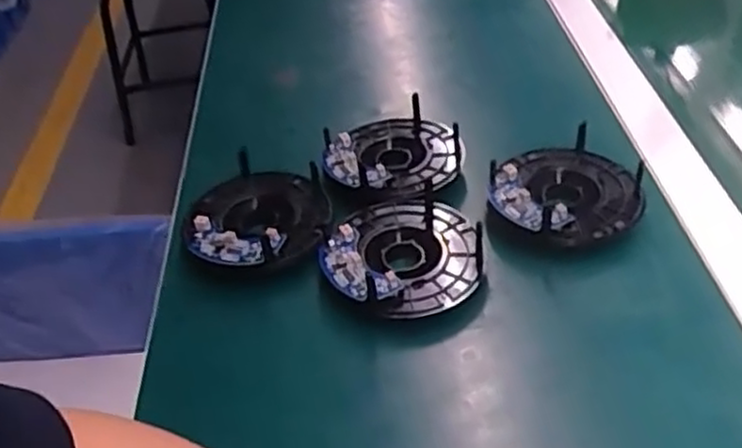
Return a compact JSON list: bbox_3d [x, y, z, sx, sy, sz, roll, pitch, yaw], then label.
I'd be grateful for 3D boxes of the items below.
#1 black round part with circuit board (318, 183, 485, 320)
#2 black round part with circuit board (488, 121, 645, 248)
[{"bbox_3d":[0.018,0.019,0.468,0.097,0.031,0.098,-4,42,3],"label":"black round part with circuit board"},{"bbox_3d":[0.130,-0.027,0.503,0.096,0.029,0.100,-4,42,3],"label":"black round part with circuit board"}]

